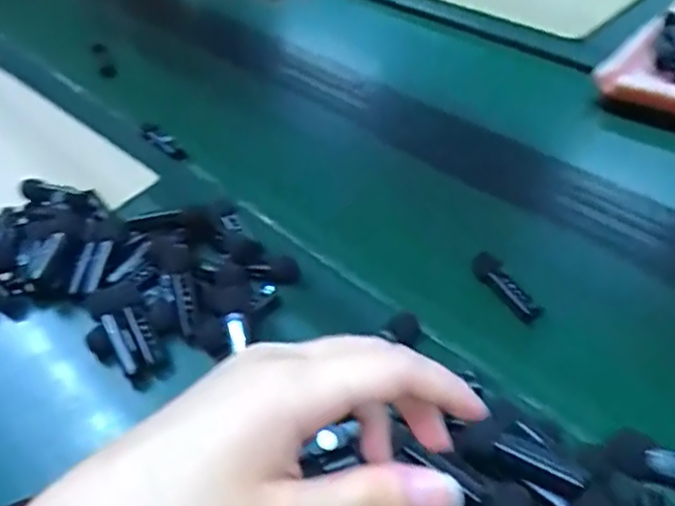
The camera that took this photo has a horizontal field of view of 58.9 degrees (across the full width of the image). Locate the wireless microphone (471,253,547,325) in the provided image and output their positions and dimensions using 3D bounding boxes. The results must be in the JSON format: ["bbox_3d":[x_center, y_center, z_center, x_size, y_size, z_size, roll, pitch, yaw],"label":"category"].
[{"bbox_3d":[0.122,0.025,0.435,0.018,0.015,0.062,-24,48,-18],"label":"wireless microphone"}]

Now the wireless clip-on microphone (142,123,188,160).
[{"bbox_3d":[-0.173,-0.110,0.596,0.020,0.015,0.068,-34,52,-26],"label":"wireless clip-on microphone"}]

